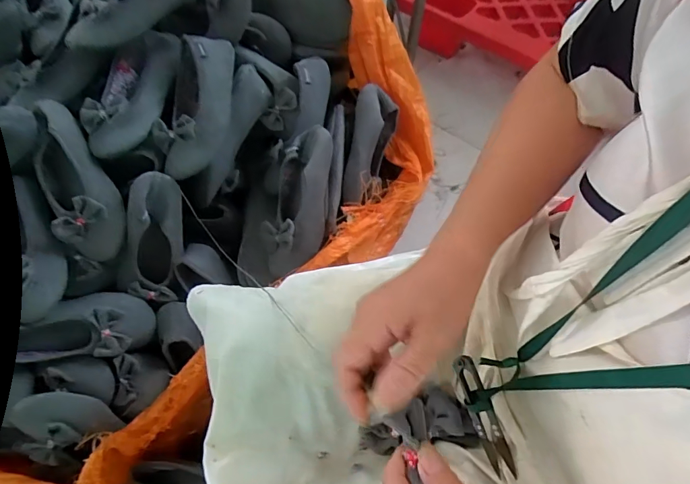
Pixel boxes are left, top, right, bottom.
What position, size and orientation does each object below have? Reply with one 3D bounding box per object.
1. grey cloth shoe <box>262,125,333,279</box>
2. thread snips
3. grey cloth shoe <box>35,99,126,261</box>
[{"bbox_3d":[-0.071,-0.069,0.668,0.092,0.060,0.239,8,74,4],"label":"grey cloth shoe"},{"bbox_3d":[0.116,0.147,0.363,0.014,0.024,0.104,-21,90,-13],"label":"thread snips"},{"bbox_3d":[-0.401,-0.091,0.636,0.103,0.057,0.246,-20,93,-12],"label":"grey cloth shoe"}]

